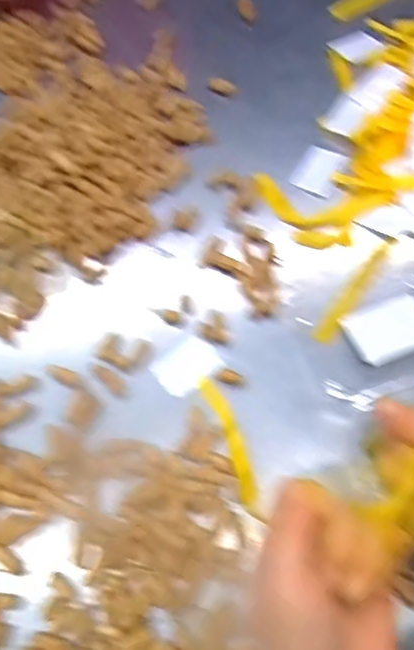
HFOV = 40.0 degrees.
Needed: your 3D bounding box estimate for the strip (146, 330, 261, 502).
[{"bbox_3d":[0.014,0.085,0.565,0.064,0.018,0.169,-35,72,-10],"label":"strip"}]

